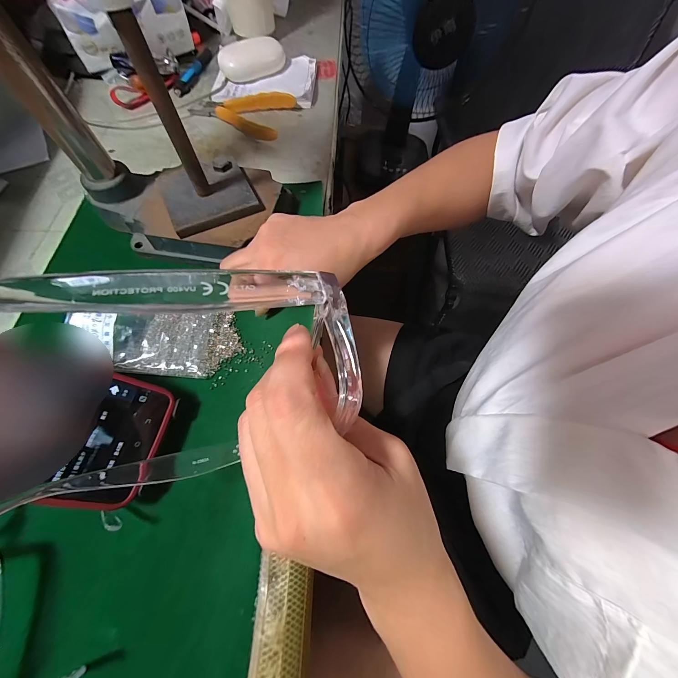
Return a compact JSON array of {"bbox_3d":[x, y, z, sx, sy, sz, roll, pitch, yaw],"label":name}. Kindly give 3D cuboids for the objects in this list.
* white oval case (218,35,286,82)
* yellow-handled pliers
[{"bbox_3d":[-0.124,-0.397,0.418,0.089,0.035,0.036,-29,70,-13],"label":"white oval case"},{"bbox_3d":[-0.133,-0.307,0.393,0.130,0.020,0.079,15,67,6],"label":"yellow-handled pliers"}]

